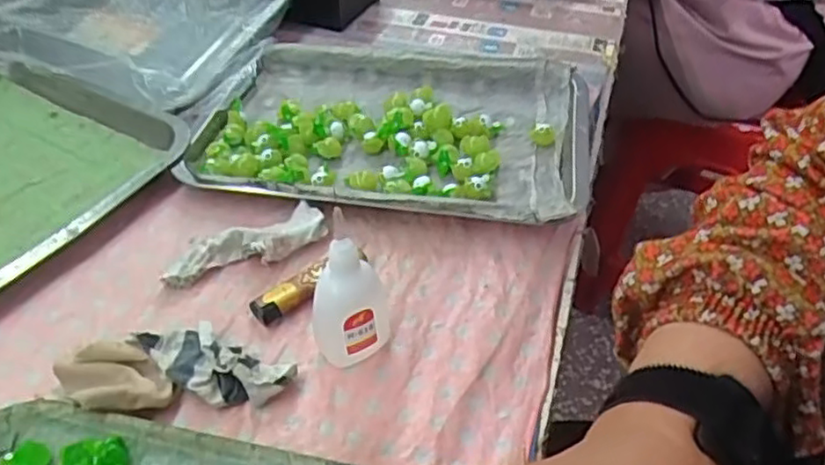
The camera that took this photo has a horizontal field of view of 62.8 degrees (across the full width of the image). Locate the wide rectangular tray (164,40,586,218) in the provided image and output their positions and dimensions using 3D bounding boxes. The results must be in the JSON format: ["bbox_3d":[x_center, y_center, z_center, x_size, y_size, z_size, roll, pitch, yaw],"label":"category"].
[{"bbox_3d":[-0.012,-0.084,0.545,0.292,0.036,0.202,8,43,6],"label":"wide rectangular tray"}]

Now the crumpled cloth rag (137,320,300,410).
[{"bbox_3d":[-0.113,0.074,0.379,0.086,0.023,0.037,18,45,16],"label":"crumpled cloth rag"}]

